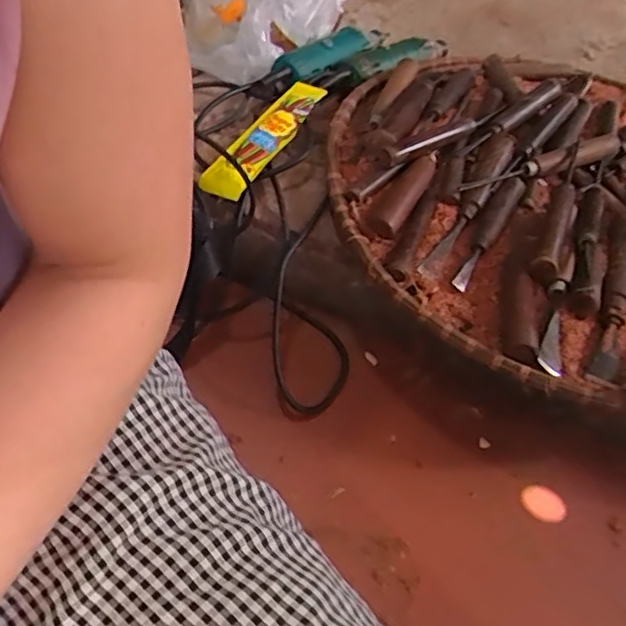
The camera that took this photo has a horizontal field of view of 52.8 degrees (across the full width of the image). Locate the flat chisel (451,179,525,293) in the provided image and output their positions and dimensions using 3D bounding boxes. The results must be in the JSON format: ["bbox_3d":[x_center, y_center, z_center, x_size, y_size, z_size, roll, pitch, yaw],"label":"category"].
[{"bbox_3d":[0.164,-0.078,0.584,0.018,0.020,0.147,28,56,15],"label":"flat chisel"}]

